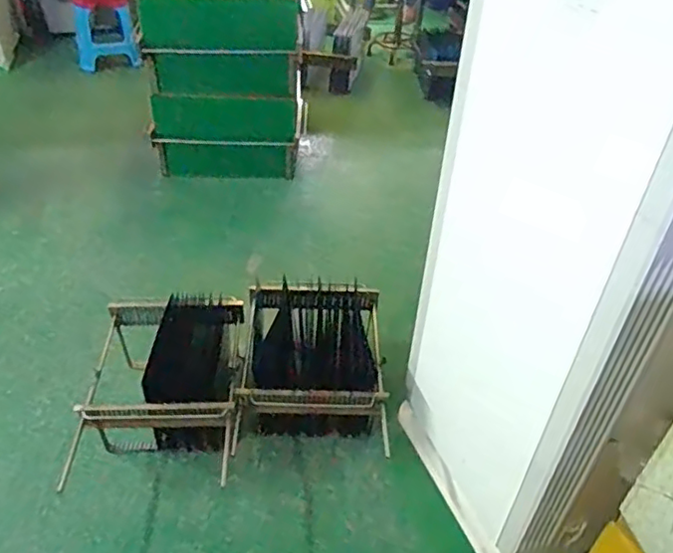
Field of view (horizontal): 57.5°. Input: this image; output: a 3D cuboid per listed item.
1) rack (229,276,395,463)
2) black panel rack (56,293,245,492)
[{"bbox_3d":[-0.072,0.273,1.926,0.426,0.269,0.505,2,40,-2],"label":"rack"},{"bbox_3d":[-0.505,0.299,1.824,0.443,0.325,0.607,1,40,-3],"label":"black panel rack"}]

